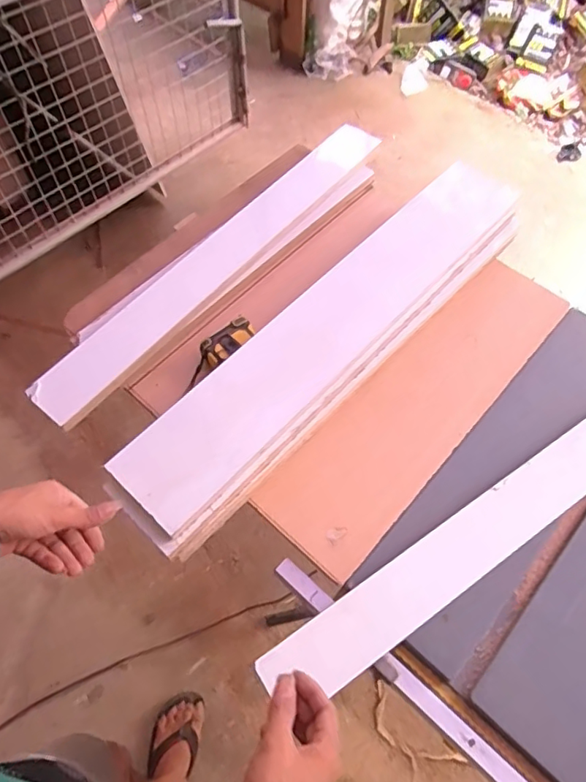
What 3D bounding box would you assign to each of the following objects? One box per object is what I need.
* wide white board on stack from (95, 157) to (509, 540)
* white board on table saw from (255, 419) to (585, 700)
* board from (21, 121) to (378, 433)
[{"bbox_3d":[0.062,-0.102,0.725,0.120,0.021,0.698,40,70,18],"label":"wide white board on stack"},{"bbox_3d":[0.271,0.150,0.654,0.687,0.011,0.074,-30,66,-14],"label":"white board on table saw"},{"bbox_3d":[-0.107,-0.217,0.842,0.083,0.020,0.713,37,68,15],"label":"board"}]

